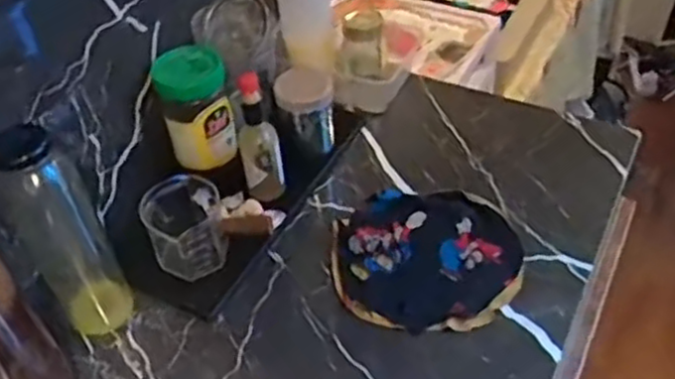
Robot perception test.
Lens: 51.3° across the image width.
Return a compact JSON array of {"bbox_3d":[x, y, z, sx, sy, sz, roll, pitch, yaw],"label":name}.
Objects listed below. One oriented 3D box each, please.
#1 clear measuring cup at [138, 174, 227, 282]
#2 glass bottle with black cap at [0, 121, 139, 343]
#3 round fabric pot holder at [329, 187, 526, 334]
[{"bbox_3d":[-0.136,0.032,0.635,0.066,0.066,0.071,-2,45,2],"label":"clear measuring cup"},{"bbox_3d":[-0.215,0.033,0.556,0.058,0.207,0.064,-21,48,-16],"label":"glass bottle with black cap"},{"bbox_3d":[0.080,0.058,0.640,0.167,0.012,0.154,-1,45,1],"label":"round fabric pot holder"}]

